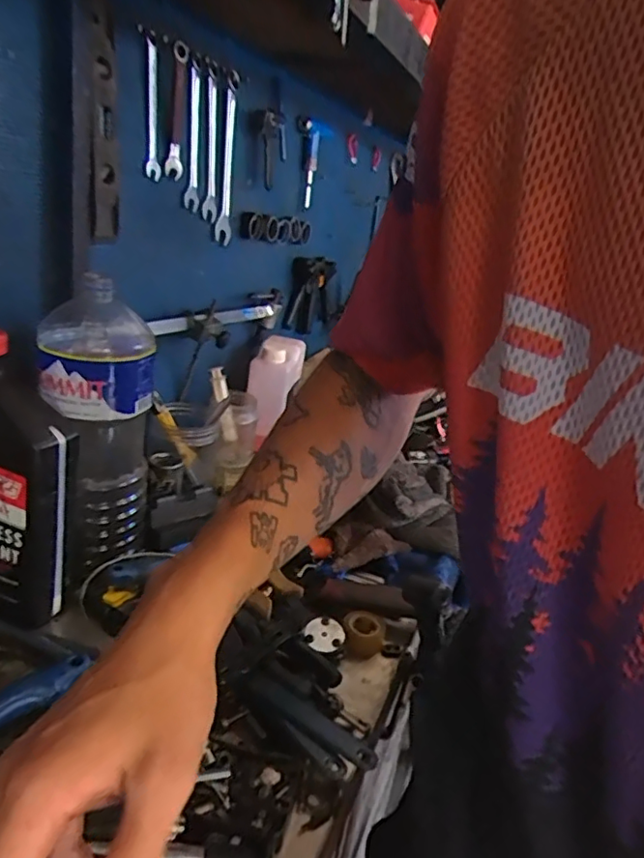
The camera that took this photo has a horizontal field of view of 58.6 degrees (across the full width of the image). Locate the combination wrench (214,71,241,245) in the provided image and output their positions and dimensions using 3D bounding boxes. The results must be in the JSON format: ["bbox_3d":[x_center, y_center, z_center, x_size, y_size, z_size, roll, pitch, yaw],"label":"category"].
[{"bbox_3d":[-0.133,-0.376,0.803,0.011,0.212,0.043,10,20,8],"label":"combination wrench"}]

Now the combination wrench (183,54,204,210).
[{"bbox_3d":[-0.161,-0.370,0.722,0.005,0.167,0.034,11,20,12],"label":"combination wrench"}]

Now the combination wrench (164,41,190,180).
[{"bbox_3d":[-0.171,-0.376,0.678,0.014,0.138,0.039,8,20,4],"label":"combination wrench"}]

